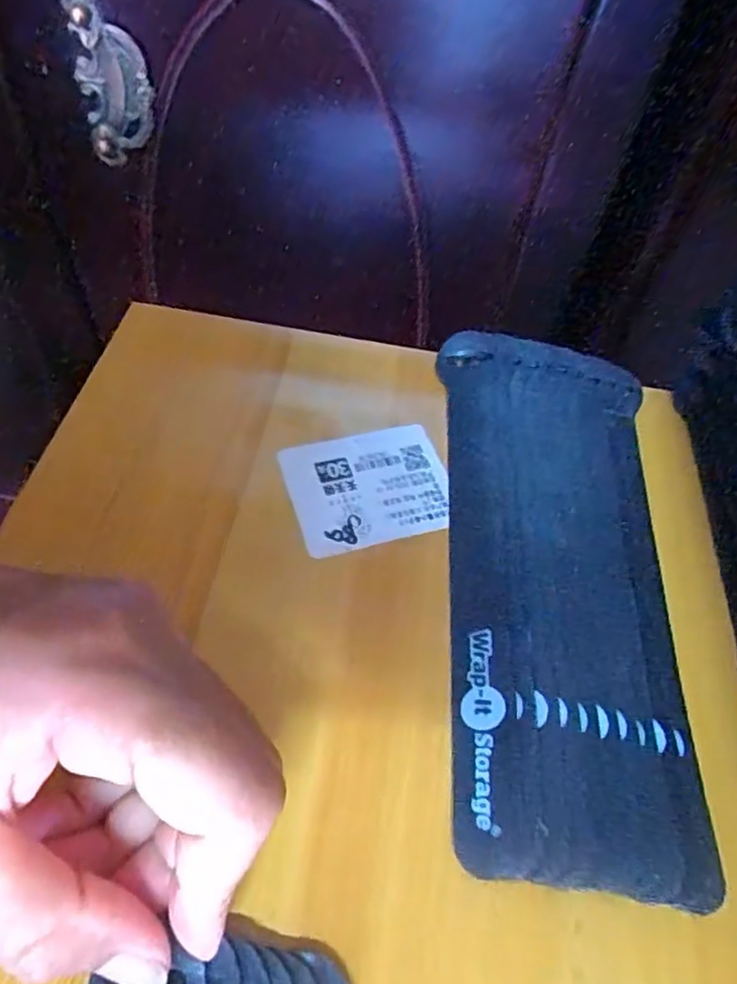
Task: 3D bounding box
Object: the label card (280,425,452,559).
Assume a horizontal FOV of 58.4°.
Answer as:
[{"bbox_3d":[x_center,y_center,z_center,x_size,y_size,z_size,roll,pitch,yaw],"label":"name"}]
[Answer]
[{"bbox_3d":[0.000,-0.002,0.246,0.060,0.004,0.048,-13,57,-14],"label":"label card"}]

